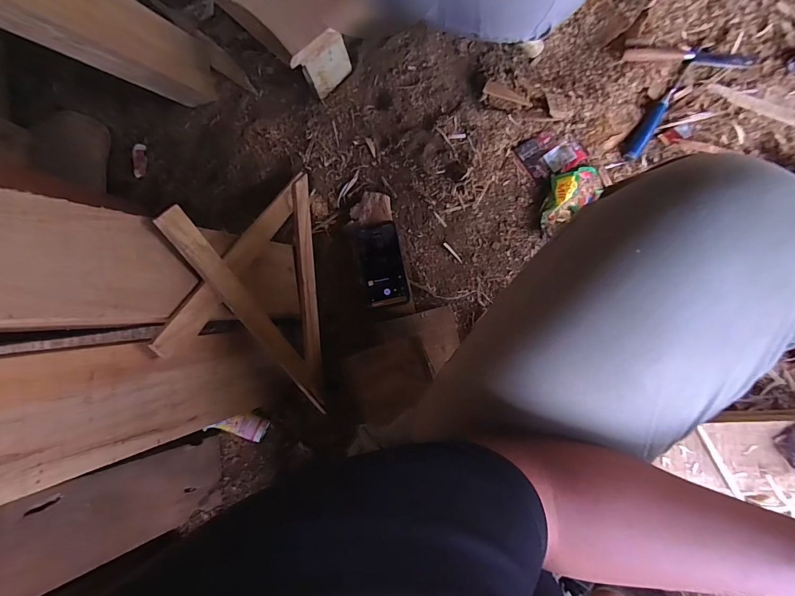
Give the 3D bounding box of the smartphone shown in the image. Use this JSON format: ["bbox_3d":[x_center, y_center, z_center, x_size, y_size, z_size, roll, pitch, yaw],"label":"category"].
[{"bbox_3d":[-0.026,-0.059,0.634,0.071,0.011,0.146,-13,82,10],"label":"smartphone"}]

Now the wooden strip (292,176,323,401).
[{"bbox_3d":[-0.155,-0.029,0.642,0.010,0.042,0.381,-11,82,33],"label":"wooden strip"}]

